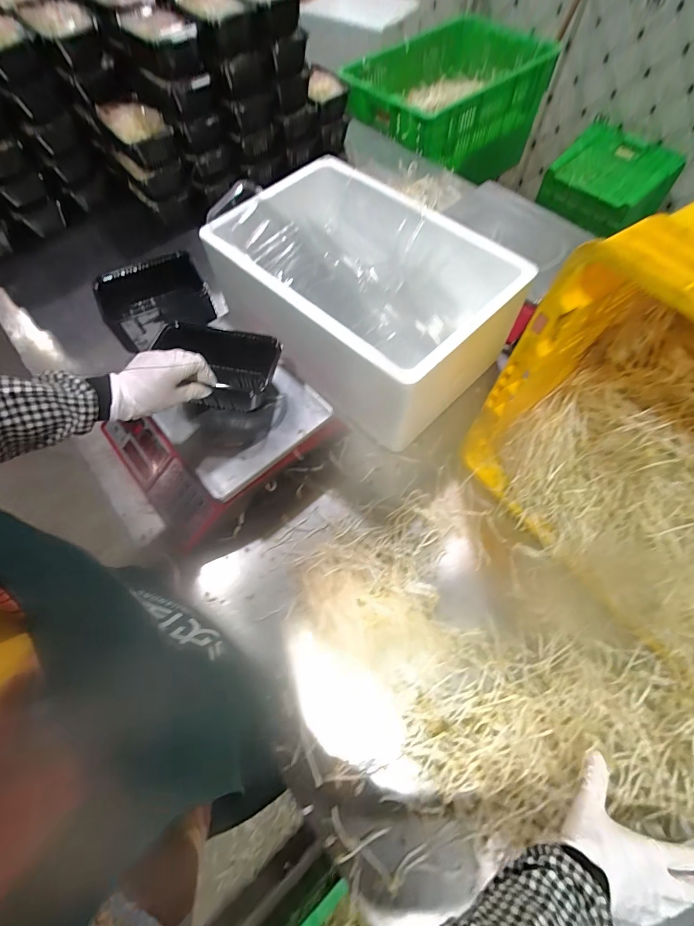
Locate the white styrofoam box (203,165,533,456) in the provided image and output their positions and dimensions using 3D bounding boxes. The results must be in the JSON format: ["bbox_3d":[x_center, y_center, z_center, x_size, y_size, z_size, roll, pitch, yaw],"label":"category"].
[{"bbox_3d":[0.022,-0.288,0.716,0.468,0.201,0.320,40,71,18],"label":"white styrofoam box"}]

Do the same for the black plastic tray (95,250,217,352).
[{"bbox_3d":[-0.349,-0.294,0.726,0.174,0.066,0.157,-28,67,-12],"label":"black plastic tray"}]

